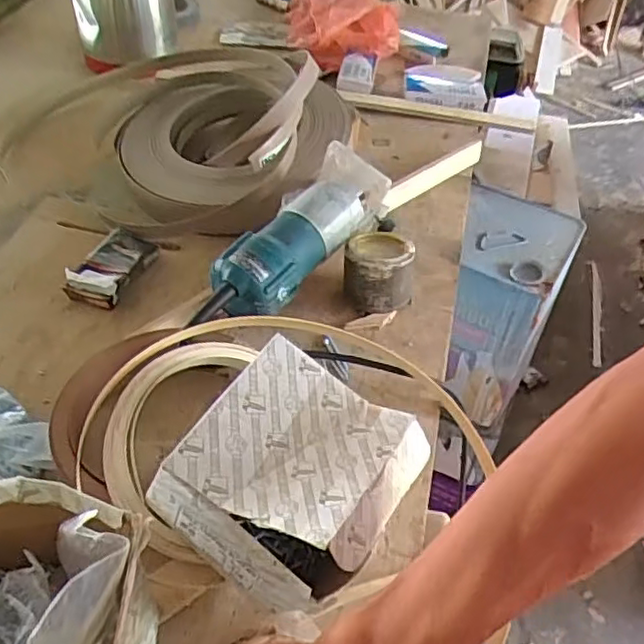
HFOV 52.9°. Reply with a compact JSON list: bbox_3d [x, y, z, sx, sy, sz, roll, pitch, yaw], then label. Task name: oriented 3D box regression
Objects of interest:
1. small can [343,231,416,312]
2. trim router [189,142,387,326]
[{"bbox_3d":[0.060,-0.055,0.698,0.073,0.067,0.076,4,44,0],"label":"small can"},{"bbox_3d":[-0.031,-0.090,0.657,0.077,0.074,0.248,29,49,23],"label":"trim router"}]

